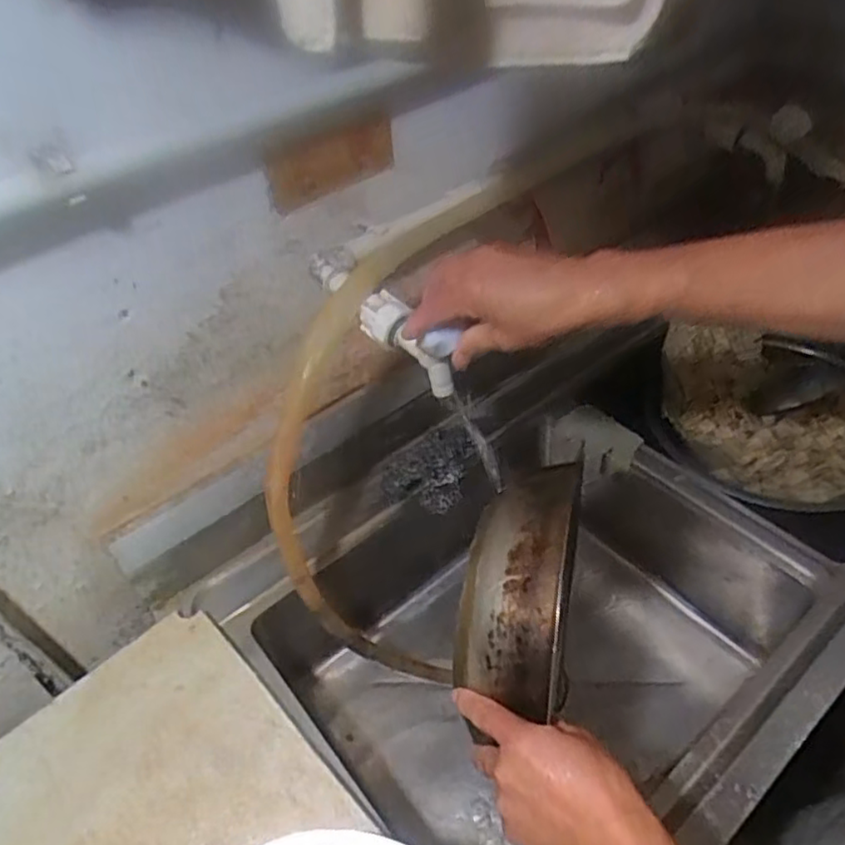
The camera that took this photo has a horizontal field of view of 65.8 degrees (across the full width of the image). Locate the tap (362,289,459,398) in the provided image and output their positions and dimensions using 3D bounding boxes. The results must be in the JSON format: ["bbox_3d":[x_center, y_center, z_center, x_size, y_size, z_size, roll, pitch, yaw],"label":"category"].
[{"bbox_3d":[-0.012,-0.070,0.598,0.033,0.079,0.117,-32,50,-24],"label":"tap"}]

